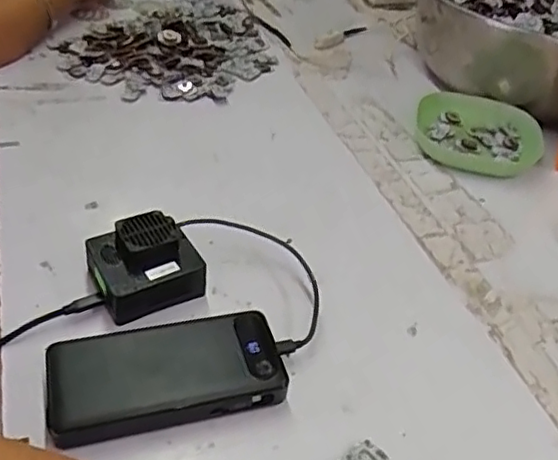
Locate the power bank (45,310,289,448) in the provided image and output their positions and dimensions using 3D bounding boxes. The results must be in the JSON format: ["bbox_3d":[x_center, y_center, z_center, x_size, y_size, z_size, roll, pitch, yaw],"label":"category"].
[{"bbox_3d":[-0.077,0.099,0.435,0.155,0.029,0.072,-7,42,-17],"label":"power bank"}]

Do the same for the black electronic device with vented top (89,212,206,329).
[{"bbox_3d":[-0.106,0.026,0.498,0.078,0.049,0.068,-16,45,-25],"label":"black electronic device with vented top"}]

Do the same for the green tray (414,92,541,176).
[{"bbox_3d":[0.236,-0.116,0.748,0.138,0.026,0.135,10,40,4],"label":"green tray"}]

